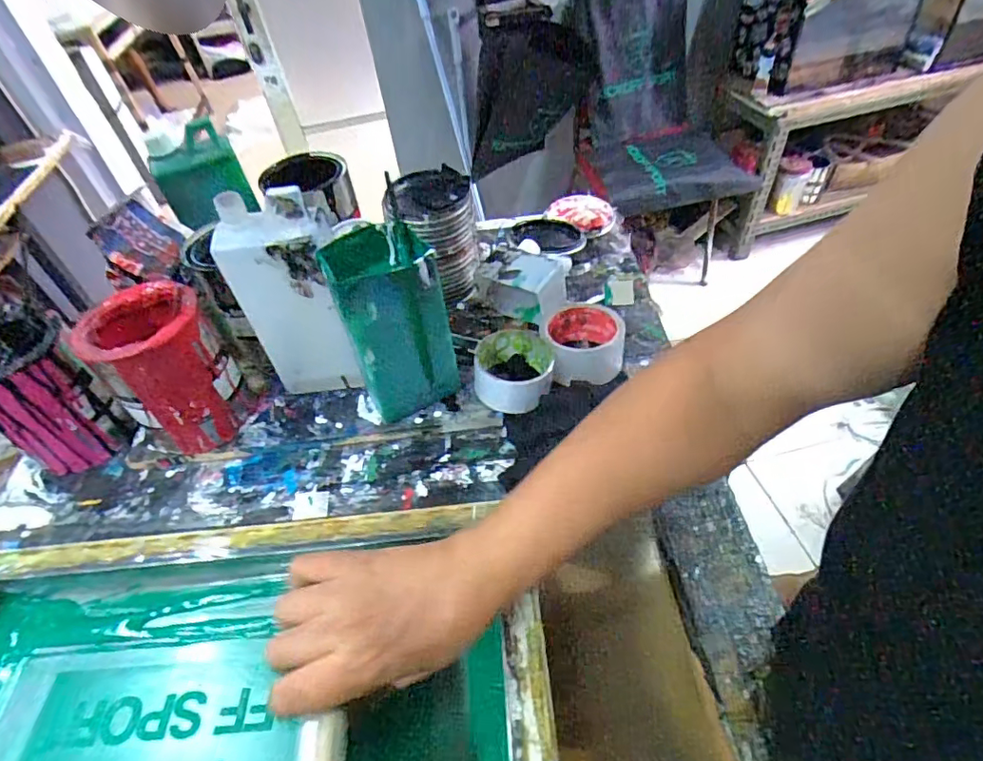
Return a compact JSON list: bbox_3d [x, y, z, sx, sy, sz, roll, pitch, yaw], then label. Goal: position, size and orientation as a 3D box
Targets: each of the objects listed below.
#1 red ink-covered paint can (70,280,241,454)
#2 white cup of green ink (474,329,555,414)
[{"bbox_3d":[-0.325,-0.006,0.553,0.112,0.160,0.107,33,59,31],"label":"red ink-covered paint can"},{"bbox_3d":[0.025,-0.010,0.575,0.082,0.046,0.083,-3,47,4],"label":"white cup of green ink"}]

